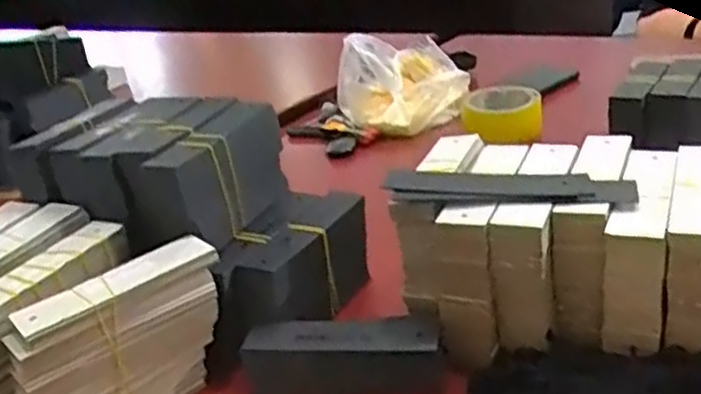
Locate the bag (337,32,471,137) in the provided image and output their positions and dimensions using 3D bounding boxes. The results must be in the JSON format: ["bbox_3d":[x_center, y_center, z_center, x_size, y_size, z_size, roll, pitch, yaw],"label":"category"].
[{"bbox_3d":[0.069,-0.150,0.956,0.172,0.105,0.148,-6,24,7],"label":"bag"}]

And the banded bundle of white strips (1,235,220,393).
[{"bbox_3d":[-0.149,0.100,0.458,0.041,0.097,0.150,15,34,43],"label":"banded bundle of white strips"}]

